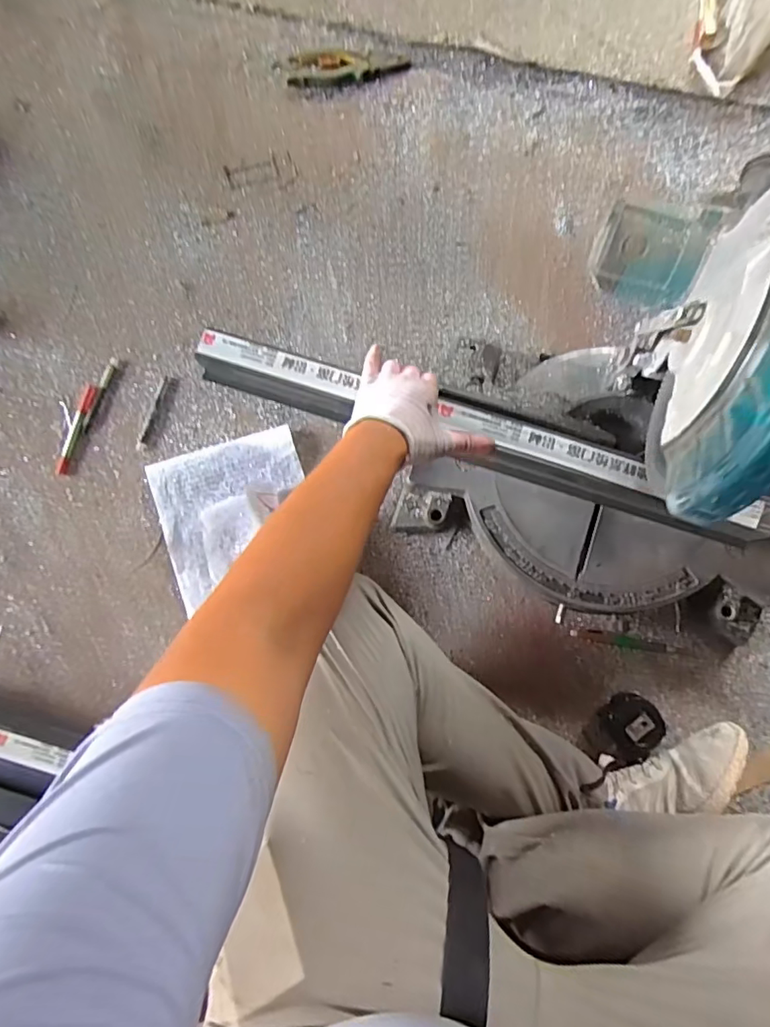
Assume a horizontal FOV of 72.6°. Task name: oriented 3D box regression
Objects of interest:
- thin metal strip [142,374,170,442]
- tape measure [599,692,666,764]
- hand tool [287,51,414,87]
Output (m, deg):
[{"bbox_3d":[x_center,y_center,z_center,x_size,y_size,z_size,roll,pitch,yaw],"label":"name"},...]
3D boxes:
[{"bbox_3d":[-0.335,-0.152,0.768,0.010,0.006,0.106,15,83,6],"label":"thin metal strip"},{"bbox_3d":[0.308,0.264,0.658,0.068,0.044,0.075,-24,81,1],"label":"tape measure"},{"bbox_3d":[-0.058,-0.711,0.829,0.188,0.018,0.053,-1,82,4],"label":"hand tool"}]

